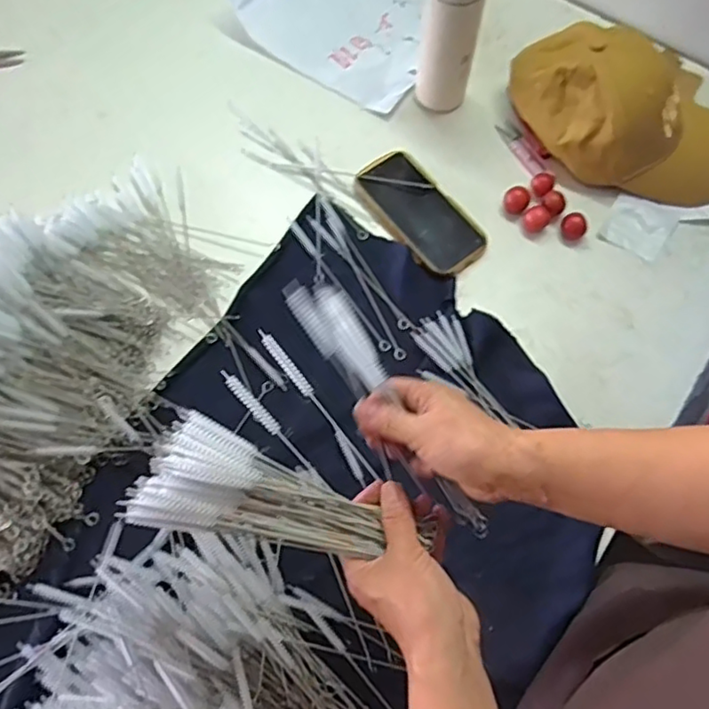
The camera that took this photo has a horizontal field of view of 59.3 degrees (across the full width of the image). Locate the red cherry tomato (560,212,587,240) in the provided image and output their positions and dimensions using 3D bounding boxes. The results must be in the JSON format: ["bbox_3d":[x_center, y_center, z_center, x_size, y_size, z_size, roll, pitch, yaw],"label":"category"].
[{"bbox_3d":[0.259,-0.152,0.736,0.029,0.021,0.027,1,70,-2],"label":"red cherry tomato"}]

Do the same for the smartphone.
[{"bbox_3d":[0.079,-0.171,0.741,0.086,0.011,0.174,-36,75,-14],"label":"smartphone"}]

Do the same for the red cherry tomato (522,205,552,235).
[{"bbox_3d":[0.216,-0.160,0.737,0.029,0.022,0.029,1,70,-2],"label":"red cherry tomato"}]

